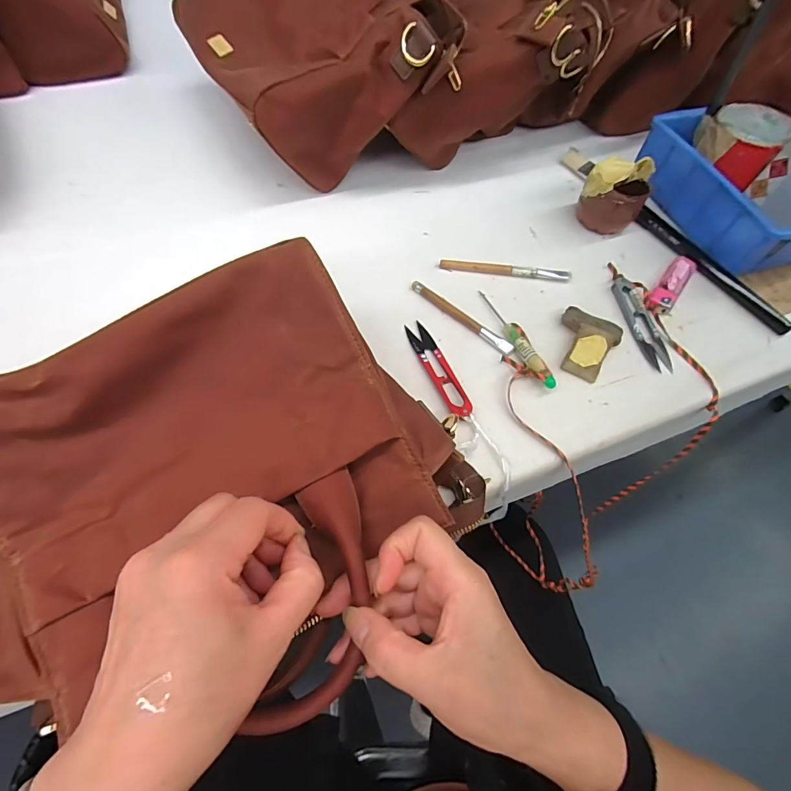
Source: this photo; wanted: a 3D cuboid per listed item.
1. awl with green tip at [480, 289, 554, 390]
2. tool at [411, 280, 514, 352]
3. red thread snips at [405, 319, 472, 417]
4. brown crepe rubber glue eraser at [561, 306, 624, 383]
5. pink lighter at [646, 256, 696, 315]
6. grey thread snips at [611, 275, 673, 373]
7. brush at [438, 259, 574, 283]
[{"bbox_3d":[0.106,-0.054,0.367,0.016,0.012,0.115,-17,64,-11],"label":"awl with green tip"},{"bbox_3d":[0.059,-0.072,0.378,0.109,0.007,0.011,39,67,17],"label":"tool"},{"bbox_3d":[0.036,-0.024,0.350,0.020,0.008,0.098,-18,65,-12],"label":"red thread snips"},{"bbox_3d":[0.166,-0.049,0.369,0.051,0.018,0.064,33,65,14],"label":"brown crepe rubber glue eraser"},{"bbox_3d":[0.269,-0.108,0.406,0.023,0.009,0.084,36,66,15],"label":"pink lighter"},{"bbox_3d":[0.230,-0.070,0.392,0.024,0.007,0.105,-4,62,-5],"label":"grey thread snips"},{"bbox_3d":[0.108,-0.123,0.413,0.127,0.010,0.009,6,62,0],"label":"brush"}]

